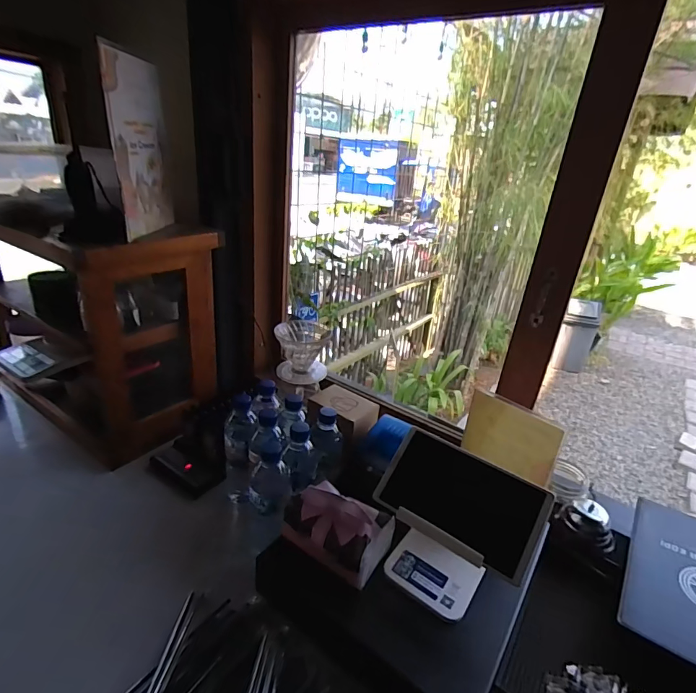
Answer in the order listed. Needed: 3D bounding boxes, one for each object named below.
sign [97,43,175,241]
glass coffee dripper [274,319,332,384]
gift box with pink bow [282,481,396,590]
[{"bbox_3d":[-0.367,-0.353,0.747,0.010,0.285,0.197,4,25,-2],"label":"sign"},{"bbox_3d":[-0.094,0.023,0.849,0.104,0.109,0.130,3,25,-6],"label":"glass coffee dripper"},{"bbox_3d":[-0.017,0.261,0.603,0.146,0.064,0.092,16,27,21],"label":"gift box with pink bow"}]

